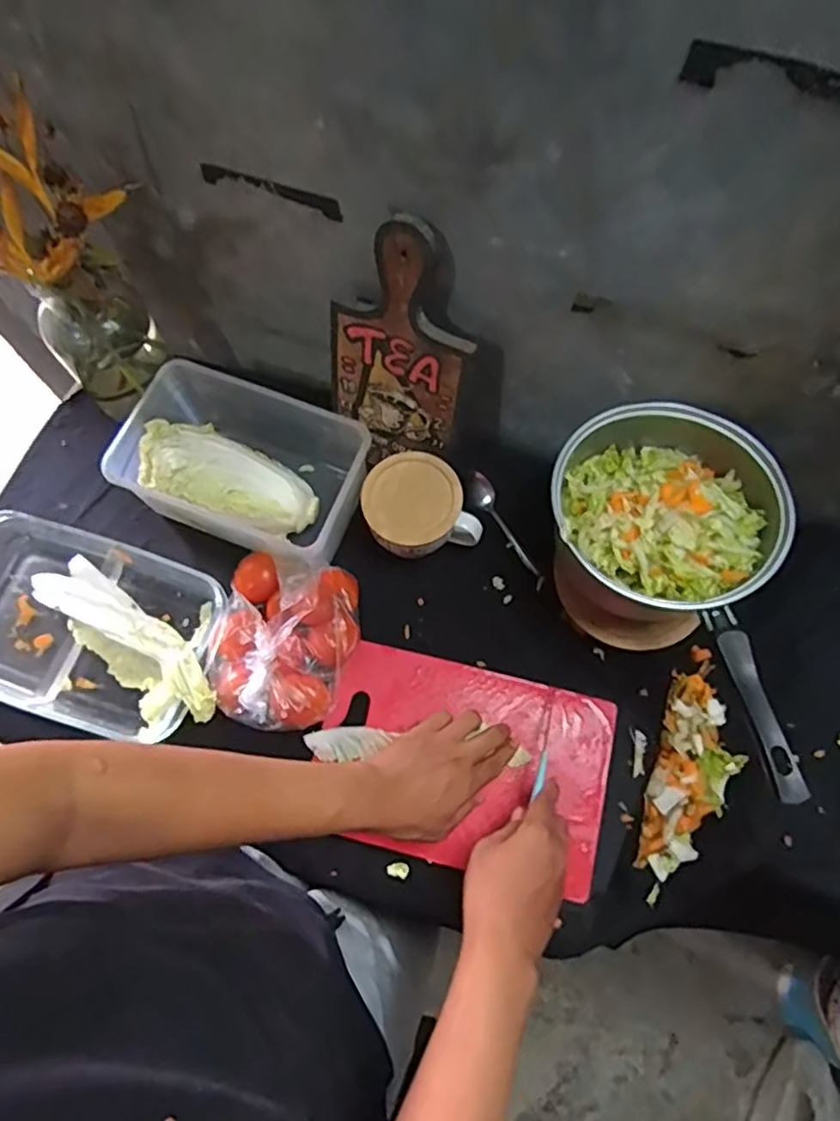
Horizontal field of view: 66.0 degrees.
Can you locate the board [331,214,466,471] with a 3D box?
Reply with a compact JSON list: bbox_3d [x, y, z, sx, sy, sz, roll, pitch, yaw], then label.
[{"bbox_3d":[-0.022,-0.189,0.606,0.132,0.257,0.012,24,57,7],"label":"board"}]

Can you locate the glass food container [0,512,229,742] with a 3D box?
[{"bbox_3d":[-0.345,0.069,0.660,0.281,0.065,0.183,19,72,7],"label":"glass food container"}]

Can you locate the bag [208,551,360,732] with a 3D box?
[{"bbox_3d":[-0.134,0.074,0.627,0.131,0.057,0.166,7,71,3],"label":"bag"}]

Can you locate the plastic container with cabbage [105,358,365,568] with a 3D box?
[{"bbox_3d":[-0.182,-0.096,0.692,0.247,0.118,0.157,22,72,8],"label":"plastic container with cabbage"}]

